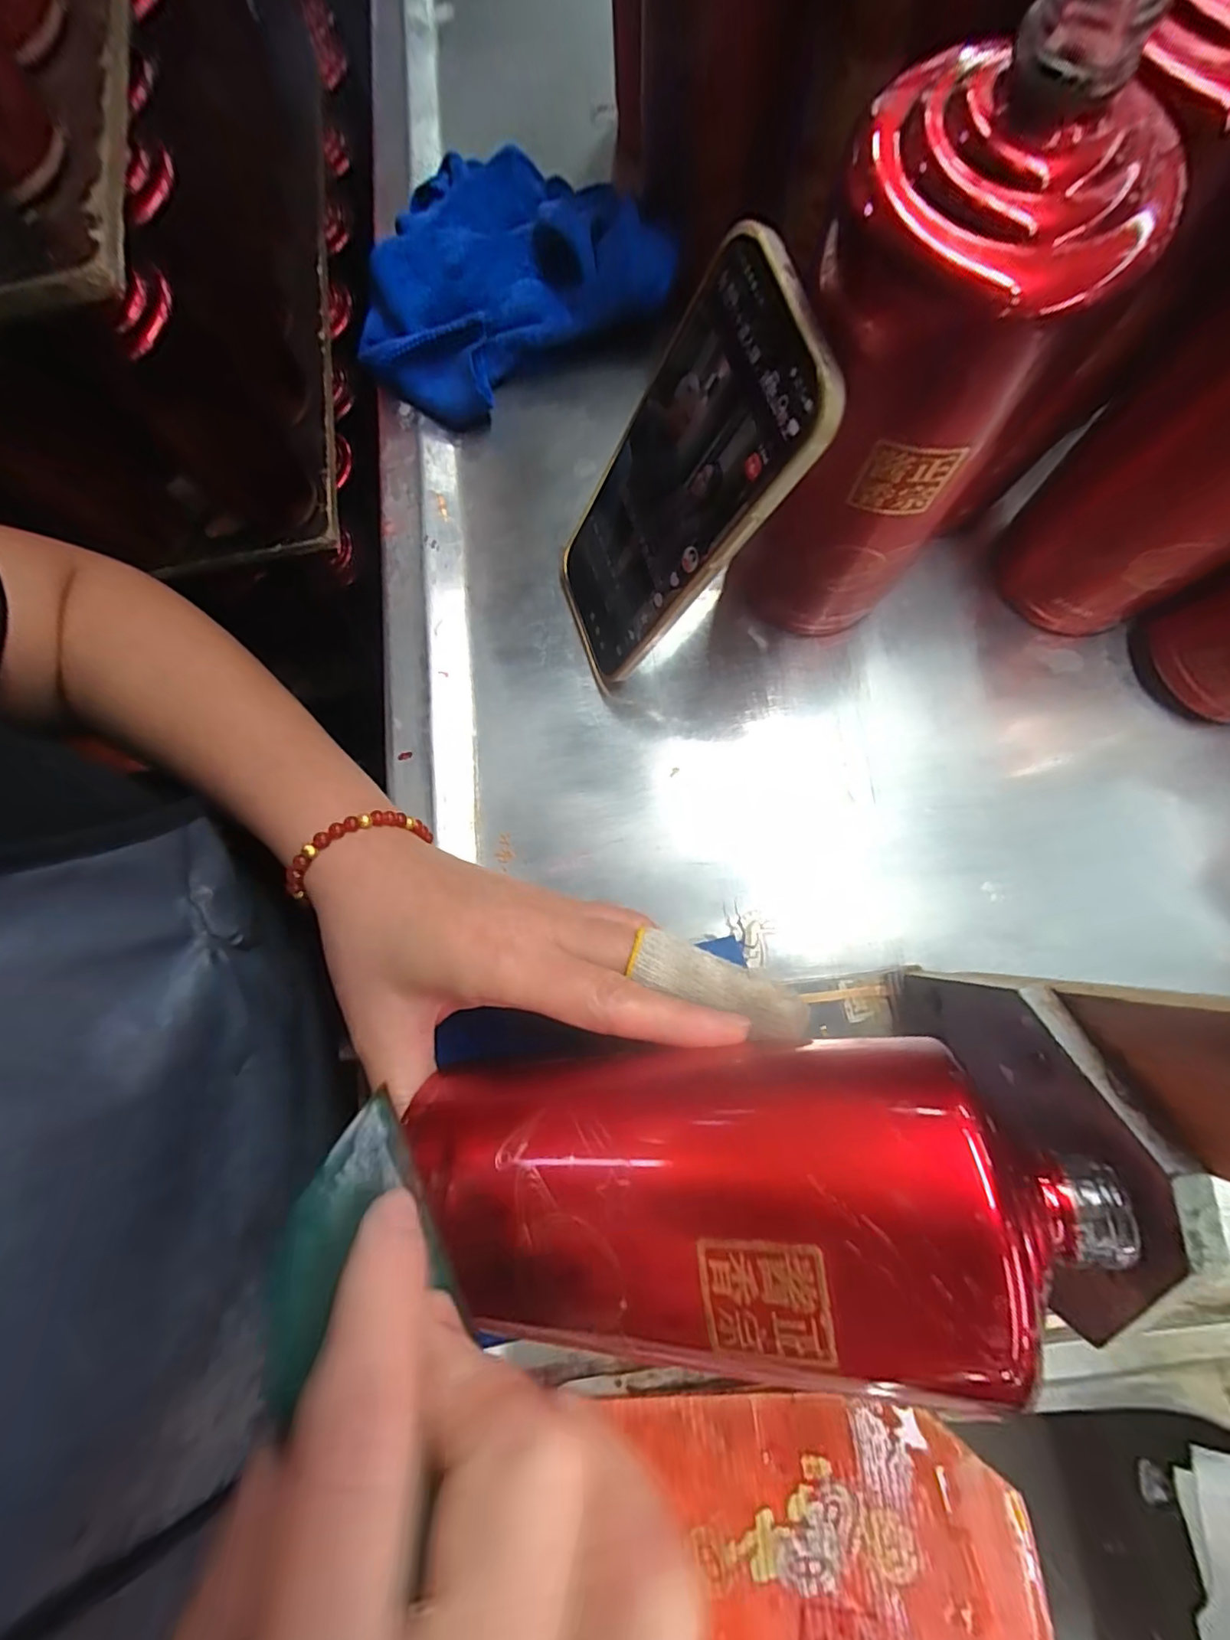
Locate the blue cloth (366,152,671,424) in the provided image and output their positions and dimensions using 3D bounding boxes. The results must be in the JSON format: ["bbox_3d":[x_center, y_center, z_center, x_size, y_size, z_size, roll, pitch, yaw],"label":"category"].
[{"bbox_3d":[-0.065,-0.308,0.340,0.167,0.067,0.135,-17,77,-1],"label":"blue cloth"}]

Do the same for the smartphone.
[{"bbox_3d":[0.018,-0.124,0.238,0.007,0.165,0.077,-16,79,-29],"label":"smartphone"}]

